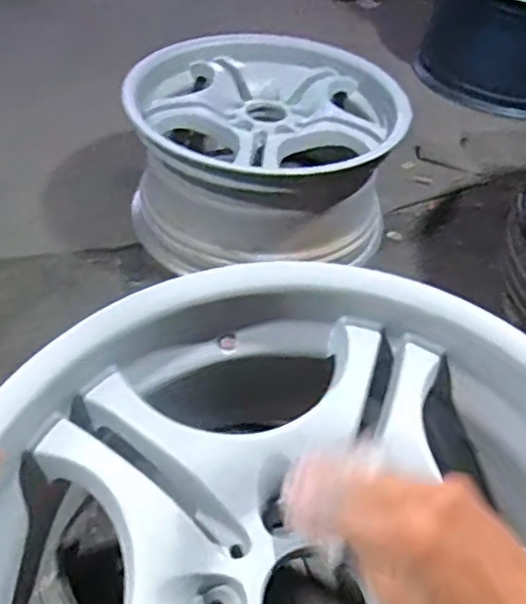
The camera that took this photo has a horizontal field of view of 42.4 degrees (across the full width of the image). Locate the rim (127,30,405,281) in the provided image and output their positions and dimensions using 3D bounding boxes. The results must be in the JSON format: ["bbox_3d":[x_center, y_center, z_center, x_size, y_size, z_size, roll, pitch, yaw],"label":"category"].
[{"bbox_3d":[0.001,-0.259,1.194,0.456,0.235,0.392,9,44,5],"label":"rim"}]

